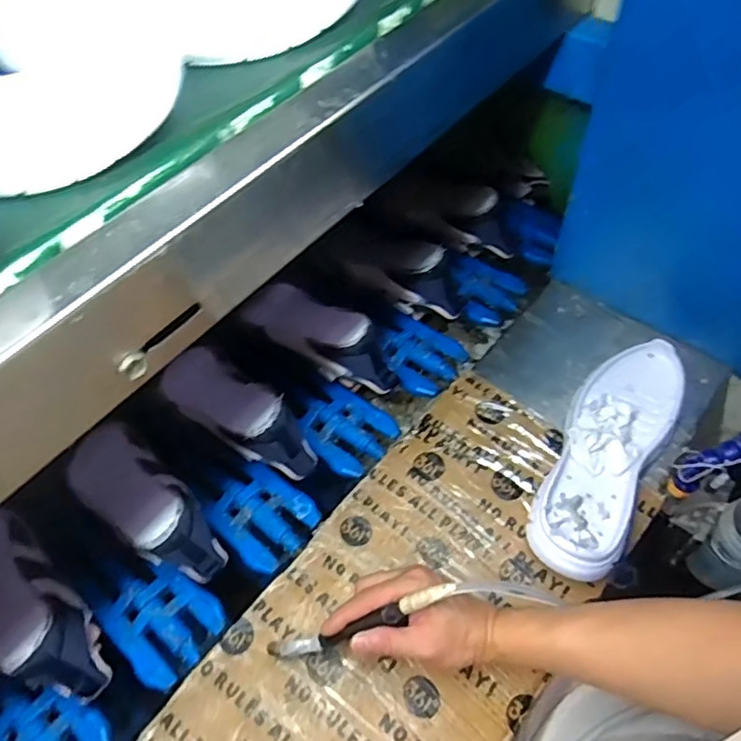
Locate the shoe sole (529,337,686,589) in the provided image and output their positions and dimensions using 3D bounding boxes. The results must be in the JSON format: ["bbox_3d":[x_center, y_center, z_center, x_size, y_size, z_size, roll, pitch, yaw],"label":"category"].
[{"bbox_3d":[0.251,0.082,0.617,0.099,0.052,0.291,28,63,17],"label":"shoe sole"}]

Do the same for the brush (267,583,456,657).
[{"bbox_3d":[-0.013,0.215,0.494,0.157,0.025,0.014,-26,57,15],"label":"brush"}]

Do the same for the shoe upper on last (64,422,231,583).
[{"bbox_3d":[-0.240,0.138,0.619,0.221,0.099,0.082,37,66,21],"label":"shoe upper on last"}]

